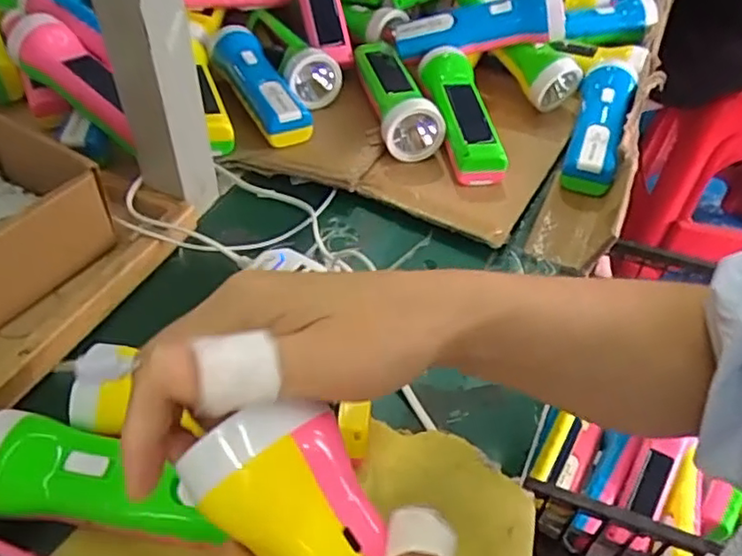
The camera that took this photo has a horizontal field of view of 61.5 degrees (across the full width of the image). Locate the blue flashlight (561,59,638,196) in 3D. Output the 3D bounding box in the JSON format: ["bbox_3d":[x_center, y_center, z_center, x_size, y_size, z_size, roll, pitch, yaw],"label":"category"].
[{"bbox_3d":[0.212,-0.143,0.580,0.046,0.046,0.166,16,47,14],"label":"blue flashlight"}]

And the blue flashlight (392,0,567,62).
[{"bbox_3d":[0.103,-0.245,0.606,0.162,0.045,0.037,-4,45,17],"label":"blue flashlight"}]

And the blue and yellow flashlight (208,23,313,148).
[{"bbox_3d":[-0.105,-0.182,0.583,0.046,0.039,0.171,-21,49,-21],"label":"blue and yellow flashlight"}]

